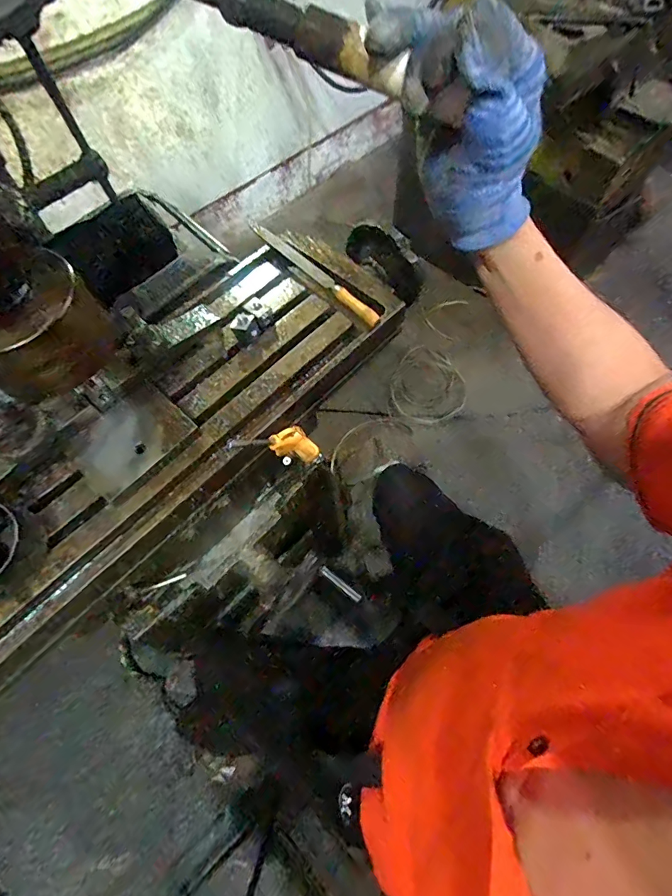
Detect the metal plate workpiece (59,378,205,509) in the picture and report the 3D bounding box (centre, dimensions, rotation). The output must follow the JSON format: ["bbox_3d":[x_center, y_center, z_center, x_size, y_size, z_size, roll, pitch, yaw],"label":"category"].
[{"bbox_3d":[-0.242,-0.010,0.519,0.104,0.013,0.127,40,73,12],"label":"metal plate workpiece"}]

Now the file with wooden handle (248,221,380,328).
[{"bbox_3d":[-0.038,-0.265,0.643,0.021,0.020,0.284,-40,69,-16],"label":"file with wooden handle"}]

